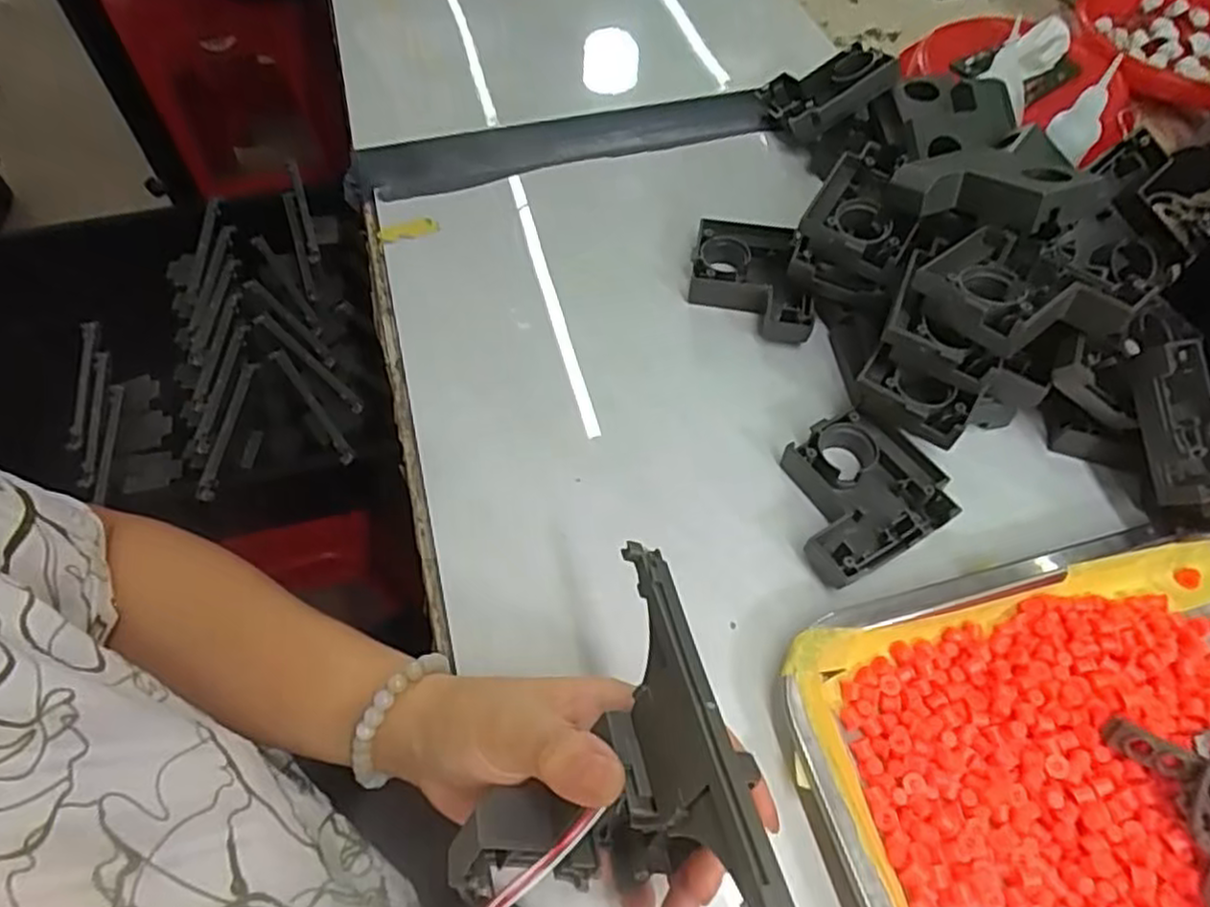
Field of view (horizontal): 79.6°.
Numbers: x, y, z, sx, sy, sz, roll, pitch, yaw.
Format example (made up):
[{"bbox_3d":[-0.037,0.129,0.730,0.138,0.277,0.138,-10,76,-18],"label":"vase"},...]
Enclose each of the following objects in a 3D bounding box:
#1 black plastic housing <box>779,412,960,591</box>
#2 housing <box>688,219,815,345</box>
[{"bbox_3d":[0.128,0.021,0.373,0.083,0.025,0.074,-25,61,-15],"label":"black plastic housing"},{"bbox_3d":[0.088,-0.103,0.445,0.070,0.030,0.080,6,58,4],"label":"housing"}]

